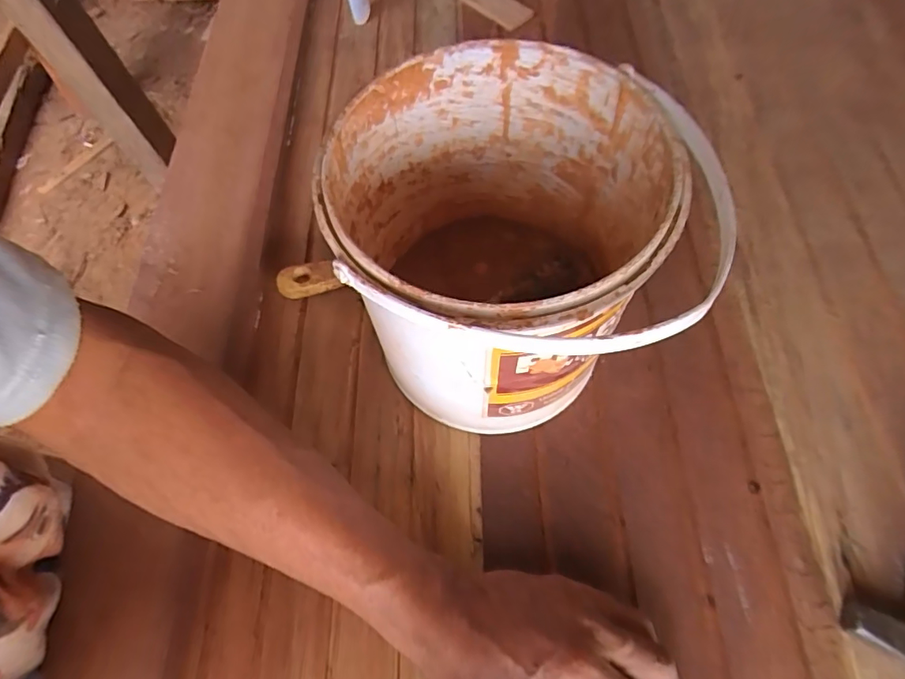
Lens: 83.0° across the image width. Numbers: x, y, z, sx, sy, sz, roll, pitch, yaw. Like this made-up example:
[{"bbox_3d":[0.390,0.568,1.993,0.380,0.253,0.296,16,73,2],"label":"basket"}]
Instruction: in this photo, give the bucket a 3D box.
[{"bbox_3d":[0.032,-0.040,0.331,0.179,0.195,0.195,-1,63,3],"label":"bucket"}]

